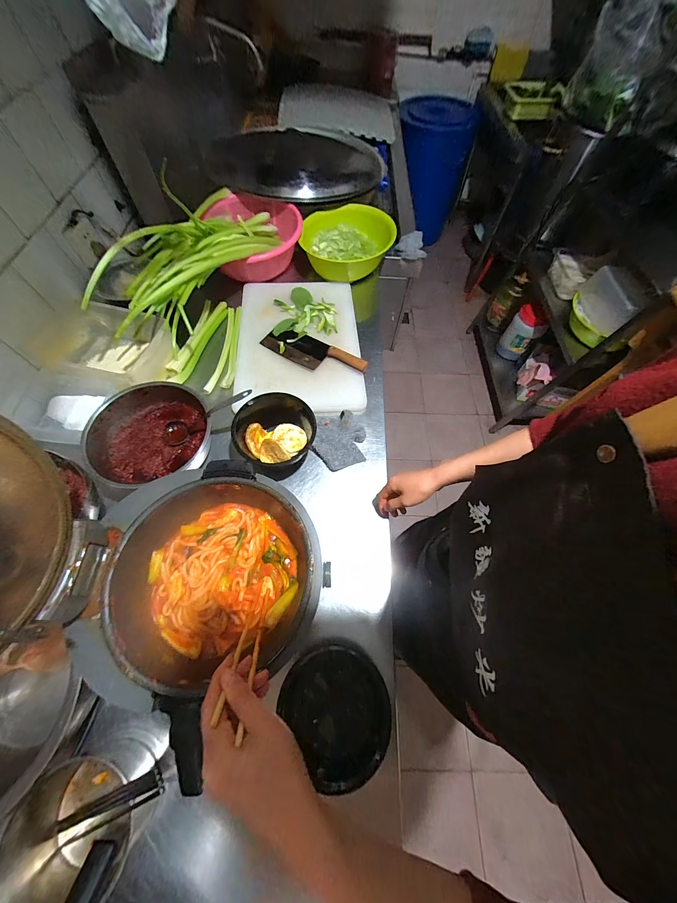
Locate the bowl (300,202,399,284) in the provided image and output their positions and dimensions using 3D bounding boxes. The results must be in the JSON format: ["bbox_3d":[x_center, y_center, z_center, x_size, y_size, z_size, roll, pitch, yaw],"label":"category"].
[{"bbox_3d":[0.029,-0.655,0.925,0.282,0.094,0.271,-1,64,-1],"label":"bowl"}]

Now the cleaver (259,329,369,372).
[{"bbox_3d":[-0.067,-0.259,0.767,0.282,0.023,0.092,30,67,13],"label":"cleaver"}]

